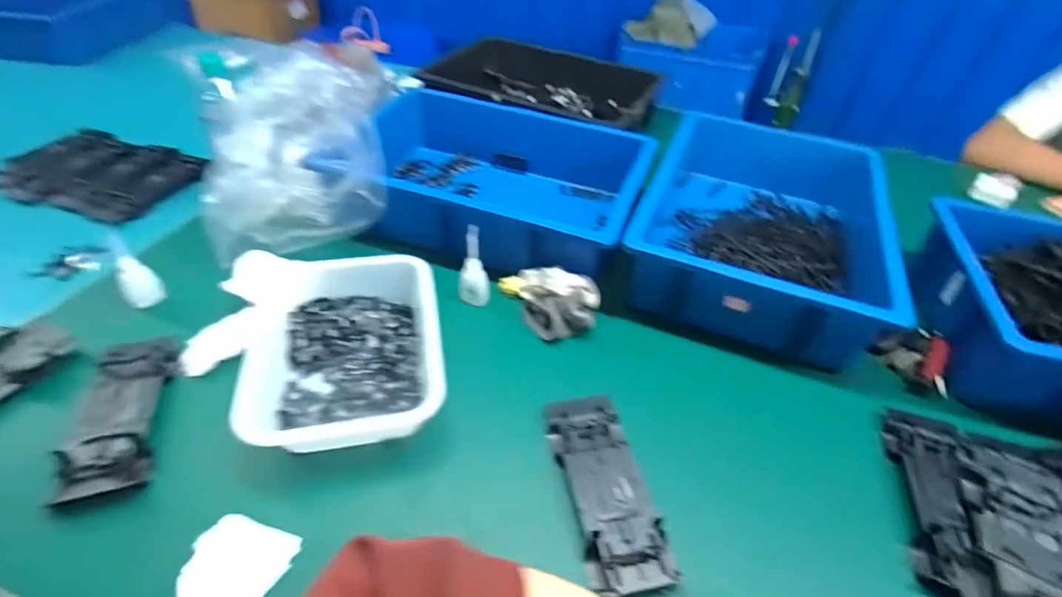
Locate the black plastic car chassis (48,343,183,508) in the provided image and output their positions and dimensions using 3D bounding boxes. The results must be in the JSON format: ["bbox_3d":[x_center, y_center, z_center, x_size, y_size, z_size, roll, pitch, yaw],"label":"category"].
[{"bbox_3d":[-0.405,0.113,0.506,0.067,0.032,0.168,-8,44,-14],"label":"black plastic car chassis"}]

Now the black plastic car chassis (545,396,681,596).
[{"bbox_3d":[0.070,0.175,0.487,0.074,0.028,0.194,-6,43,-12],"label":"black plastic car chassis"}]

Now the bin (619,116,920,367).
[{"bbox_3d":[0.337,-0.123,0.762,0.320,0.118,0.474,19,44,14],"label":"bin"}]

